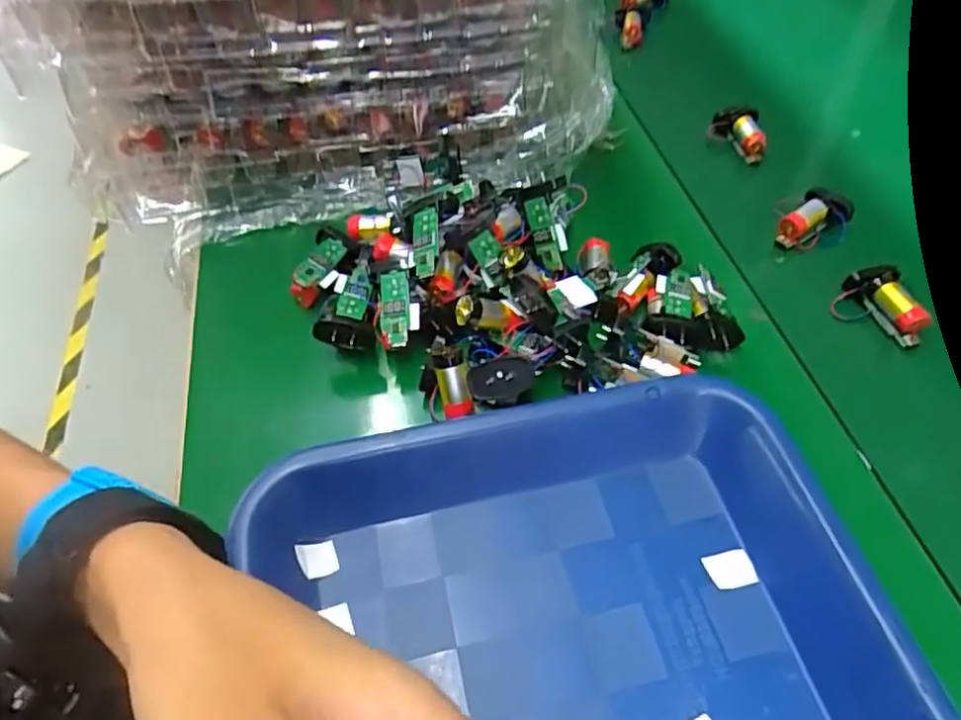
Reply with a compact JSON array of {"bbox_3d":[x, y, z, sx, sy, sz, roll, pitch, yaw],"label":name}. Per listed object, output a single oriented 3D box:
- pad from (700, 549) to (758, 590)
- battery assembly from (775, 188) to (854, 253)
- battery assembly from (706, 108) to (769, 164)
[{"bbox_3d":[0.113,0.094,0.284,0.020,0.004,0.016,-14,53,-6],"label":"pad"},{"bbox_3d":[0.222,-0.090,0.419,0.049,0.024,0.031,-38,59,-22],"label":"battery assembly"},{"bbox_3d":[0.196,-0.170,0.483,0.032,0.019,0.046,-2,53,3],"label":"battery assembly"}]

